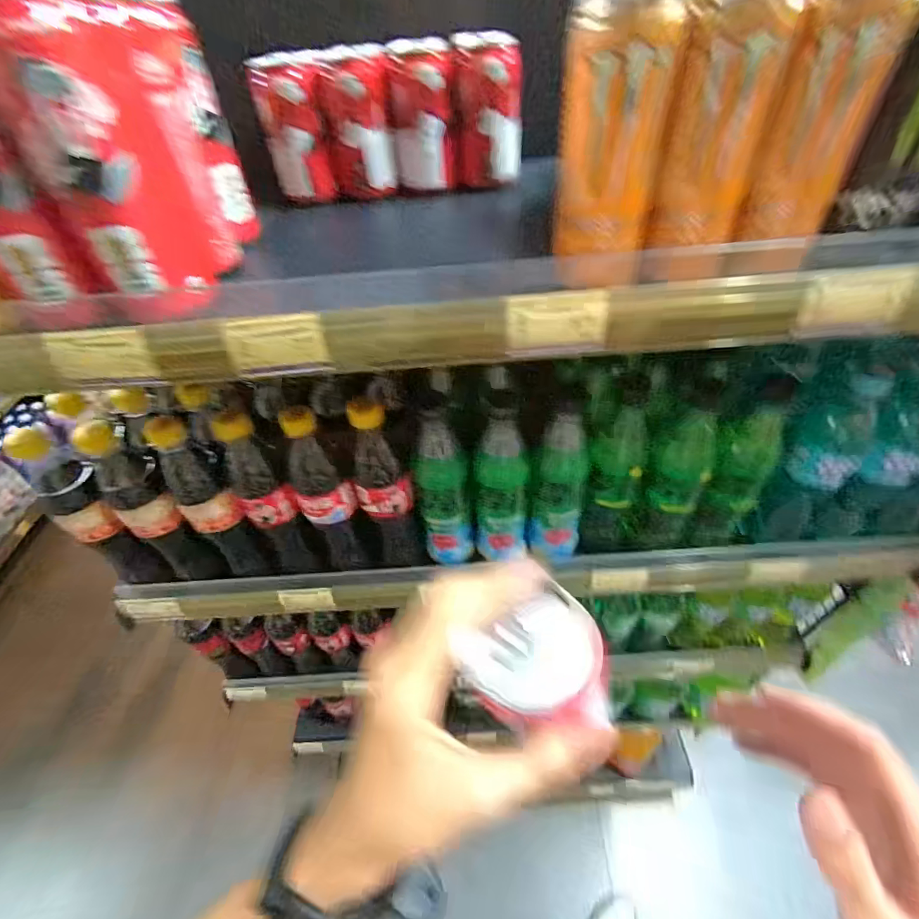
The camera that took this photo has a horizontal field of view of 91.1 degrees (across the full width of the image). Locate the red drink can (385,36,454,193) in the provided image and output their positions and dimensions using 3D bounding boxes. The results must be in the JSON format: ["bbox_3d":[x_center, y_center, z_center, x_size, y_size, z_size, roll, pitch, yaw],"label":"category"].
[{"bbox_3d":[-0.039,-0.357,0.474,0.063,0.120,0.056,-5,45,-1],"label":"red drink can"}]

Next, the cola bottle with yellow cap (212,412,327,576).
[{"bbox_3d":[-0.200,0.059,0.489,0.056,0.237,0.057,-32,51,-25],"label":"cola bottle with yellow cap"}]

